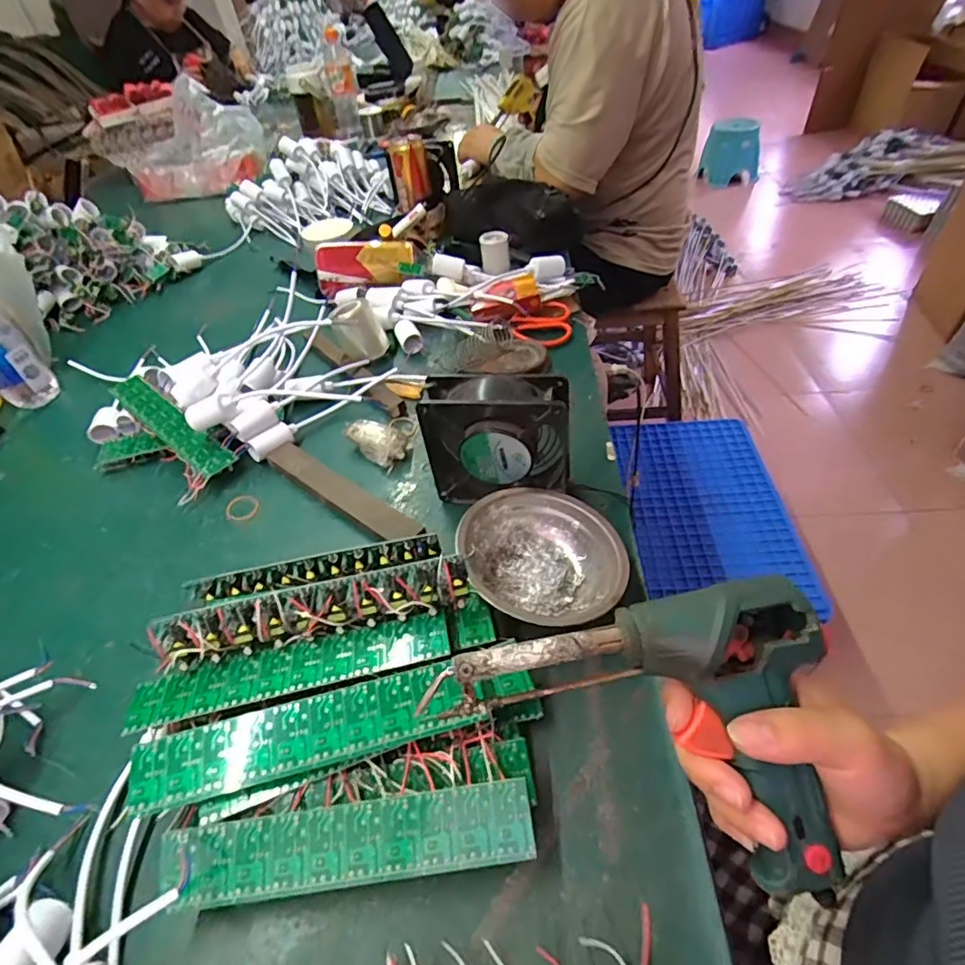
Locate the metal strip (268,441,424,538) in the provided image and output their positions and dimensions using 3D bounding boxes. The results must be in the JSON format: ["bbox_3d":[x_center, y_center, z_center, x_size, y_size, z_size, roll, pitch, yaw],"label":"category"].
[{"bbox_3d":[-0.140,0.007,0.520,0.199,0.010,0.036,26,55,30],"label":"metal strip"}]

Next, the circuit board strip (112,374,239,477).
[{"bbox_3d":[-0.343,-0.065,0.594,0.195,0.009,0.038,34,58,23],"label":"circuit board strip"}]

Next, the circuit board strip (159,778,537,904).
[{"bbox_3d":[-0.072,0.198,0.298,0.196,0.004,0.037,-8,66,0],"label":"circuit board strip"}]

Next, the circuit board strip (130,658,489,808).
[{"bbox_3d":[-0.105,0.150,0.317,0.186,0.010,0.041,-13,63,-7],"label":"circuit board strip"}]

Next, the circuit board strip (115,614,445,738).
[{"bbox_3d":[-0.122,0.119,0.350,0.201,0.009,0.037,-12,46,-3],"label":"circuit board strip"}]

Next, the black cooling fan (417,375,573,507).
[{"bbox_3d":[0.014,-0.038,0.466,0.118,0.109,0.047,7,48,13],"label":"black cooling fan"}]

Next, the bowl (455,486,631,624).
[{"bbox_3d":[0.049,0.059,0.421,0.122,0.053,0.120,-4,47,4],"label":"bowl"}]

